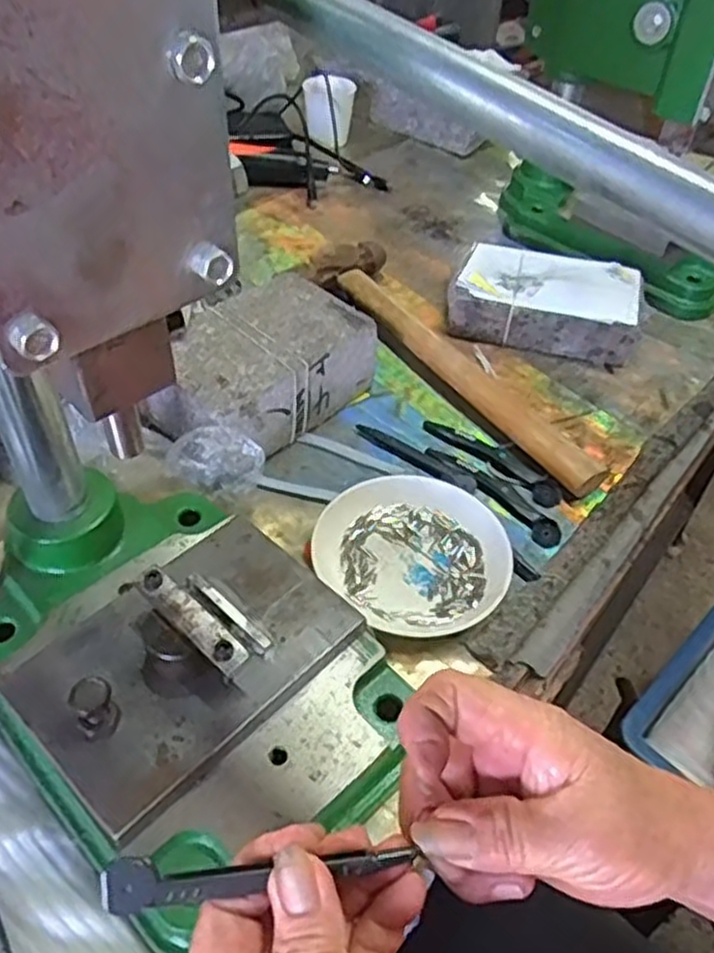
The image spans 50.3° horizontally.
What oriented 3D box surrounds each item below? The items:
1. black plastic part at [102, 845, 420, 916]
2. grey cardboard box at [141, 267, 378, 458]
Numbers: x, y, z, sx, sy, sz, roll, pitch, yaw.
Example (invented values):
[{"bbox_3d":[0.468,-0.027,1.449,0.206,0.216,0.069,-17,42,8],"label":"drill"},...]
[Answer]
[{"bbox_3d":[-0.030,0.128,0.245,0.098,0.010,0.012,-1,43,-10],"label":"black plastic part"},{"bbox_3d":[-0.070,-0.075,0.549,0.102,0.062,0.156,34,54,27],"label":"grey cardboard box"}]

